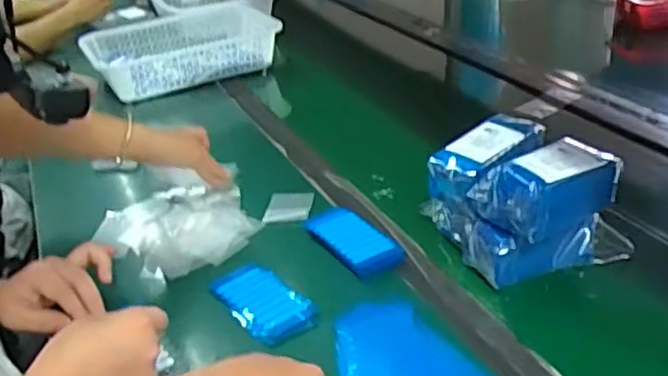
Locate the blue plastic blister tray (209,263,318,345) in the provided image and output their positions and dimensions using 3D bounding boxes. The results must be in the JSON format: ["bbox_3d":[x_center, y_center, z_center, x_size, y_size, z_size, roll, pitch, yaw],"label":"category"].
[{"bbox_3d":[-0.071,0.112,0.698,0.072,0.017,0.118,-22,33,-29],"label":"blue plastic blister tray"}]

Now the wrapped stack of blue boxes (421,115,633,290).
[{"bbox_3d":[0.197,0.013,0.711,0.141,0.116,0.159,-21,32,-28],"label":"wrapped stack of blue boxes"}]

